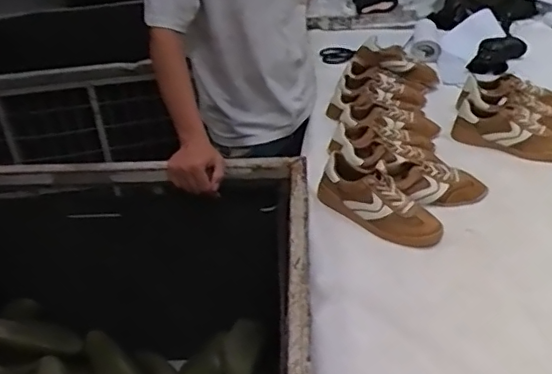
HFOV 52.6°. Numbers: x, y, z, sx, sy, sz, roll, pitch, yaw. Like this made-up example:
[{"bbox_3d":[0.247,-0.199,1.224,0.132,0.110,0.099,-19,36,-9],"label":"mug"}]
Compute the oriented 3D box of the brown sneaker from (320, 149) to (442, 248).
[{"bbox_3d":[0.201,0.027,1.062,0.252,0.093,0.103,33,48,22],"label":"brown sneaker"}]

